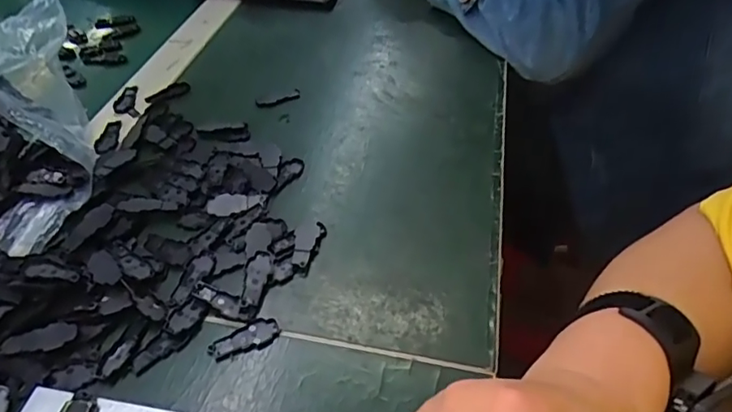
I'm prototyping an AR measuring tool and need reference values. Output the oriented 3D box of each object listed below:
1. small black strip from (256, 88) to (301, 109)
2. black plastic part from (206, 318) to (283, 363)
[{"bbox_3d":[-0.075,-0.092,0.462,0.041,0.004,0.013,-21,48,-20],"label":"small black strip"},{"bbox_3d":[-0.068,0.075,0.301,0.039,0.004,0.017,-19,49,-20],"label":"black plastic part"}]

